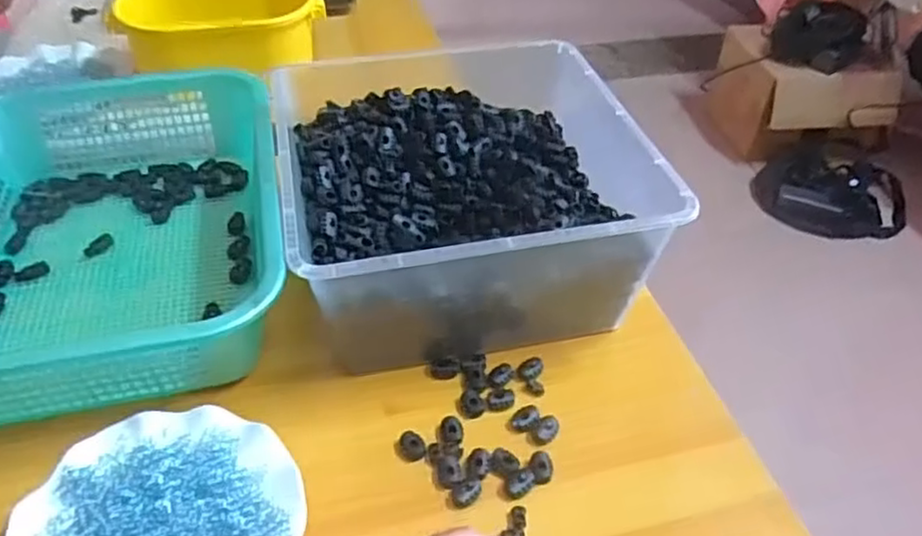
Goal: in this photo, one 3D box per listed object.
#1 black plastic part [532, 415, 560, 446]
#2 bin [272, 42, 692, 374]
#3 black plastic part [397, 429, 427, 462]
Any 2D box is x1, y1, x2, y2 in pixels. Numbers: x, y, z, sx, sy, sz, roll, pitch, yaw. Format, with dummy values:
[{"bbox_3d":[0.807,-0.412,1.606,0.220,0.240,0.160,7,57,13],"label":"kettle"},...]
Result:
[{"bbox_3d":[0.064,0.123,0.526,0.016,0.007,0.025,26,48,24],"label":"black plastic part"},{"bbox_3d":[-0.001,-0.063,0.624,0.290,0.137,0.287,-9,44,-11],"label":"bin"},{"bbox_3d":[-0.037,0.131,0.516,0.021,0.007,0.021,-4,43,-6],"label":"black plastic part"}]

